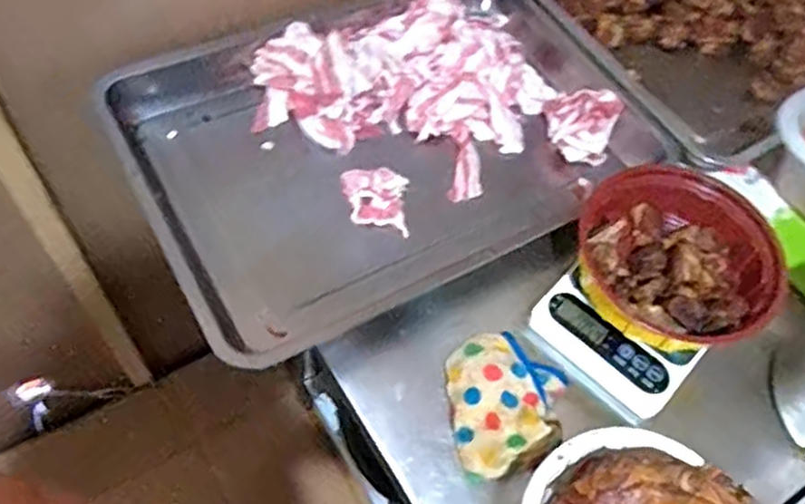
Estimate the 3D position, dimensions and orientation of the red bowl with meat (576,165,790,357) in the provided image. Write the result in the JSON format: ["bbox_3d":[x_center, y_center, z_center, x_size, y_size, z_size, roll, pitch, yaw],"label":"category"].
[{"bbox_3d":[0.237,0.010,0.617,0.157,0.078,0.171,-34,67,-24],"label":"red bowl with meat"}]

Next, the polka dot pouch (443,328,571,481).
[{"bbox_3d":[0.087,0.120,0.567,0.096,0.034,0.113,-5,61,-7],"label":"polka dot pouch"}]

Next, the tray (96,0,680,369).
[{"bbox_3d":[-0.010,-0.123,0.693,0.500,0.044,0.338,-25,65,-17],"label":"tray"}]

